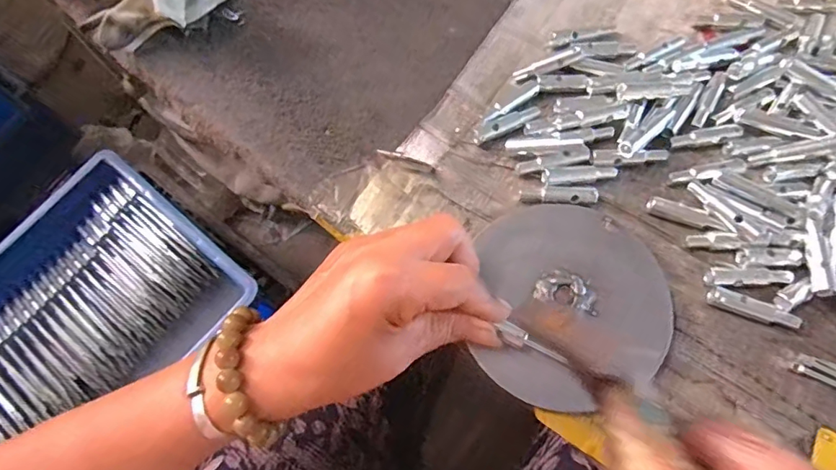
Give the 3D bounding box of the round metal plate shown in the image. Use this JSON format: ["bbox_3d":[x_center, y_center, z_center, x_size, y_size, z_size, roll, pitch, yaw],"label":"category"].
[{"bbox_3d":[0.095,0.038,0.301,0.112,0.007,0.127,5,66,1],"label":"round metal plate"}]

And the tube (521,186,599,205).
[{"bbox_3d":[0.094,-0.027,0.331,0.049,0.008,0.013,3,70,4],"label":"tube"}]

